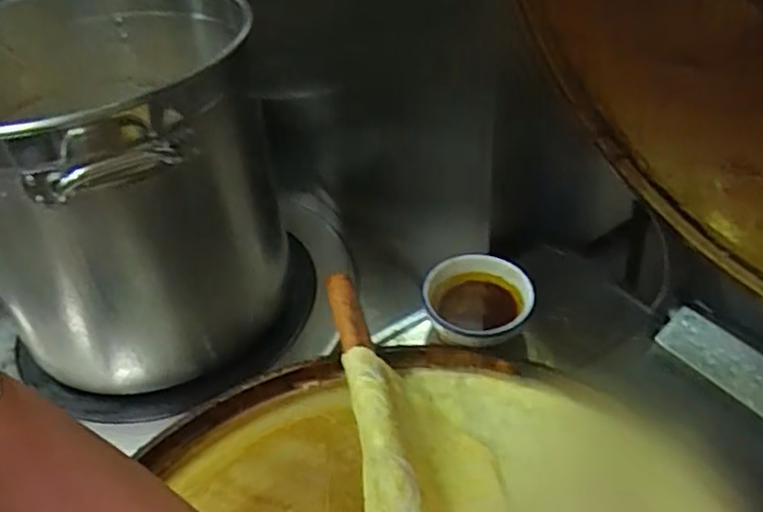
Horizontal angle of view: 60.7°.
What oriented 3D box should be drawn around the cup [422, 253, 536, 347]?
[{"bbox_3d":[0.099,0.052,0.659,0.108,0.044,0.109,-4,39,3],"label":"cup"}]

